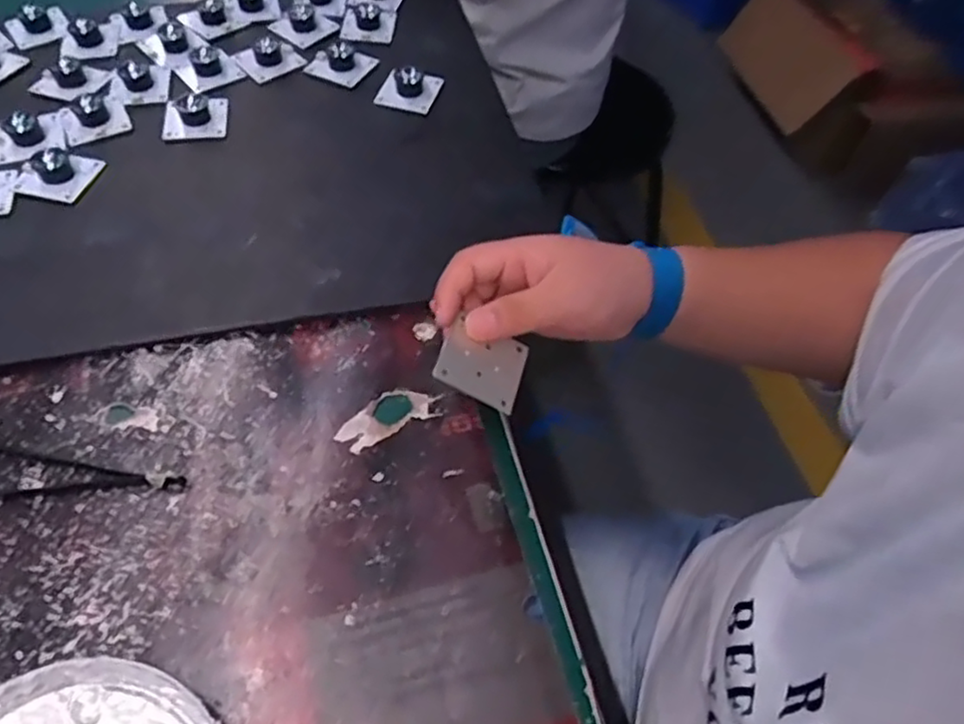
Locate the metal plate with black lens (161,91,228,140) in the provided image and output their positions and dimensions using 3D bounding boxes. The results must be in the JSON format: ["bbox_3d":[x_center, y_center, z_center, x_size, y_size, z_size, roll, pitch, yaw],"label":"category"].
[{"bbox_3d":[-0.206,-0.181,0.481,0.044,0.017,0.043,-4,56,-6],"label":"metal plate with black lens"}]

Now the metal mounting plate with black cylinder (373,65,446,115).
[{"bbox_3d":[-0.055,-0.212,0.512,0.042,0.020,0.038,17,56,8],"label":"metal mounting plate with black cylinder"}]

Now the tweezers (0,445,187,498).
[{"bbox_3d":[-0.215,0.055,0.335,0.131,0.004,0.038,1,56,-3],"label":"tweezers"}]

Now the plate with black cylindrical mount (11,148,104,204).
[{"bbox_3d":[-0.278,-0.127,0.438,0.044,0.015,0.042,13,56,5],"label":"plate with black cylindrical mount"}]

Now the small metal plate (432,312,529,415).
[{"bbox_3d":[0.001,0.000,0.342,0.044,0.004,0.039,26,61,-11],"label":"small metal plate"}]

